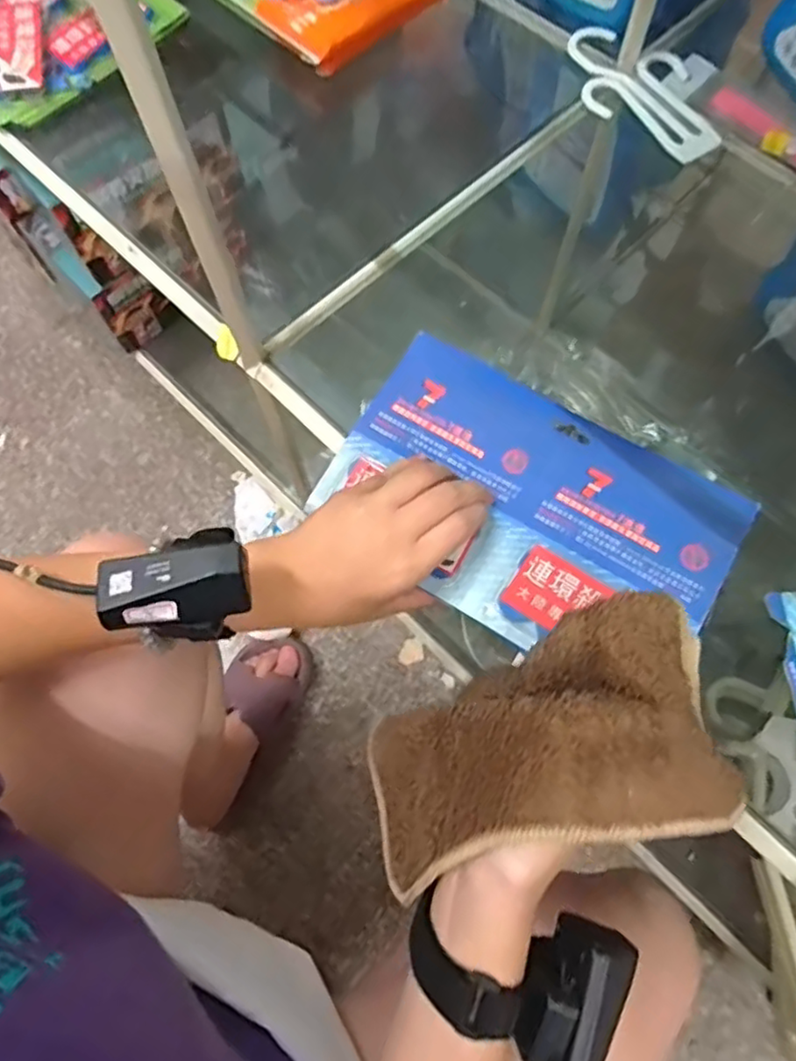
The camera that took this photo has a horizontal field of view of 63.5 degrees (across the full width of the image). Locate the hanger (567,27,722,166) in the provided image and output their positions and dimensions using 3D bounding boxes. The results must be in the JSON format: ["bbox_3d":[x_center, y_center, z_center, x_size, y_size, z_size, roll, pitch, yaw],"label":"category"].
[{"bbox_3d":[0.195,-0.356,0.519,0.081,0.021,0.152,-40,75,-19],"label":"hanger"}]

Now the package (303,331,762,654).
[{"bbox_3d":[0.077,-0.015,0.392,0.236,0.015,0.147,30,72,11],"label":"package"}]

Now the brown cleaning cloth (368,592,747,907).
[{"bbox_3d":[0.060,0.116,0.332,0.069,0.204,0.129,38,34,-14],"label":"brown cleaning cloth"}]

